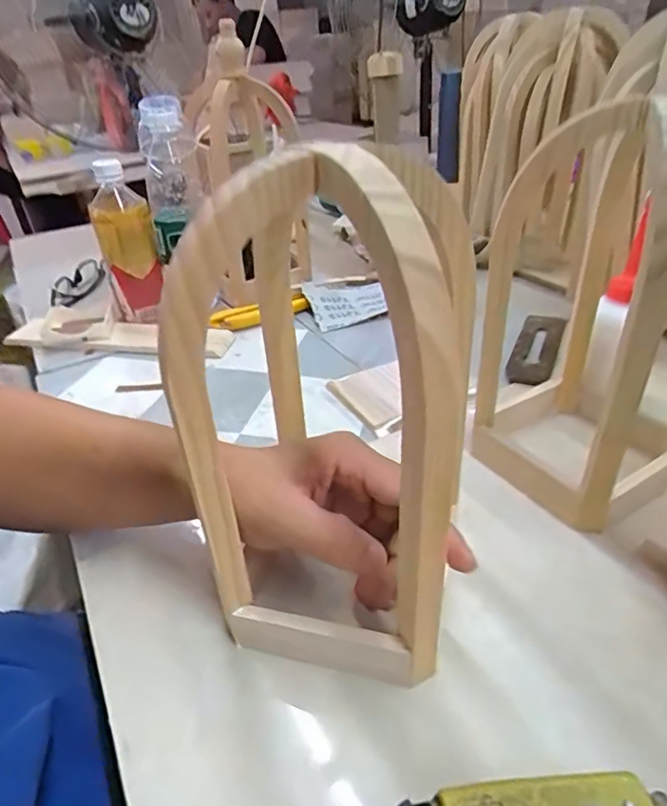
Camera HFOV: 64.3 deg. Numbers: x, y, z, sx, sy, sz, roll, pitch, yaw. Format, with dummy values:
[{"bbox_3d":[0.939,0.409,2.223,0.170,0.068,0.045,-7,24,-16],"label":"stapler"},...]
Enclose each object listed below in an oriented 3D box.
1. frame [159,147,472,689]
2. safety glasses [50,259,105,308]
[{"bbox_3d":[-0.003,0.018,0.236,0.120,0.229,0.057,7,36,16],"label":"frame"},{"bbox_3d":[-0.367,-0.173,0.773,0.030,0.035,0.140,0,34,9],"label":"safety glasses"}]

